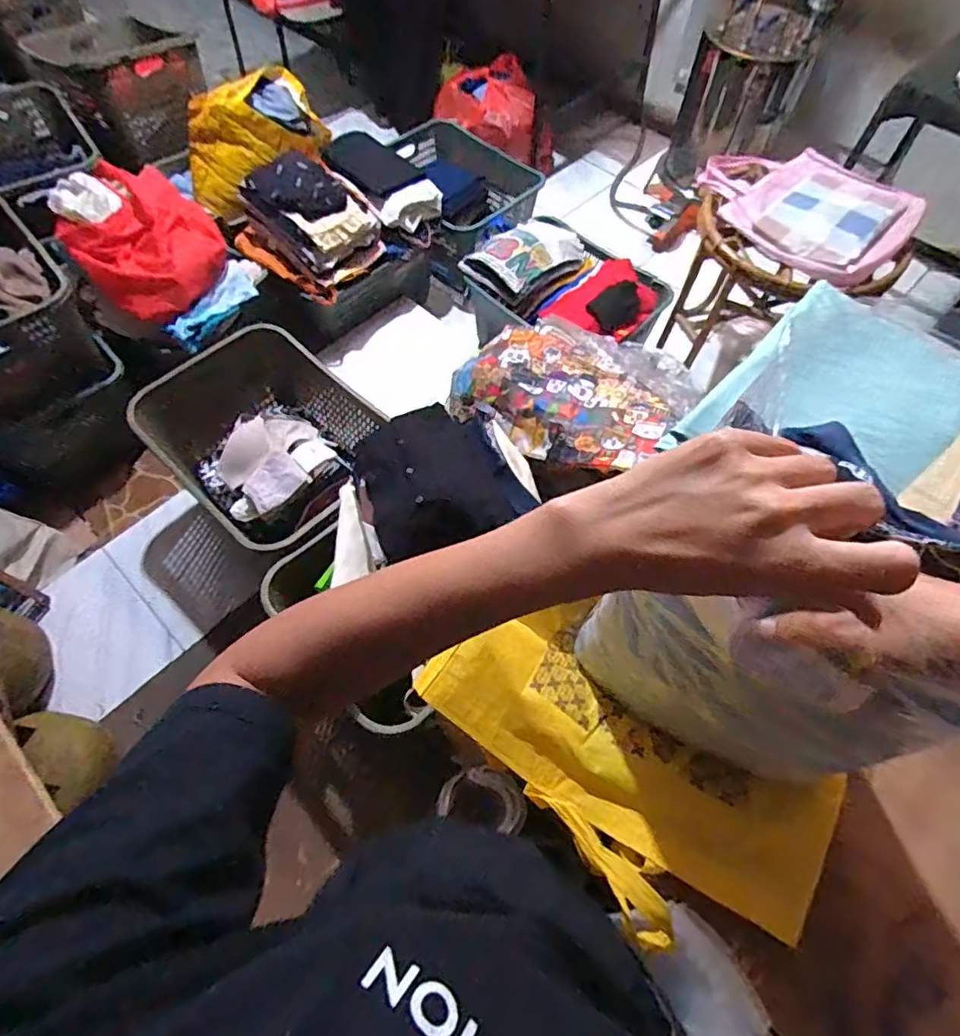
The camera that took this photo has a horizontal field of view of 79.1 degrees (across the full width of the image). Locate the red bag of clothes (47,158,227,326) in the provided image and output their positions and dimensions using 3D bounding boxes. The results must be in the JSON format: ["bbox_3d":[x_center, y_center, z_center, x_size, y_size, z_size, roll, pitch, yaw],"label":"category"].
[{"bbox_3d":[-0.904,-0.742,1.567,0.339,0.234,0.367,-34,67,-16],"label":"red bag of clothes"}]

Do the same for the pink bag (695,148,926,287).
[{"bbox_3d":[0.852,-0.841,1.552,0.554,0.072,0.460,34,68,16],"label":"pink bag"}]

